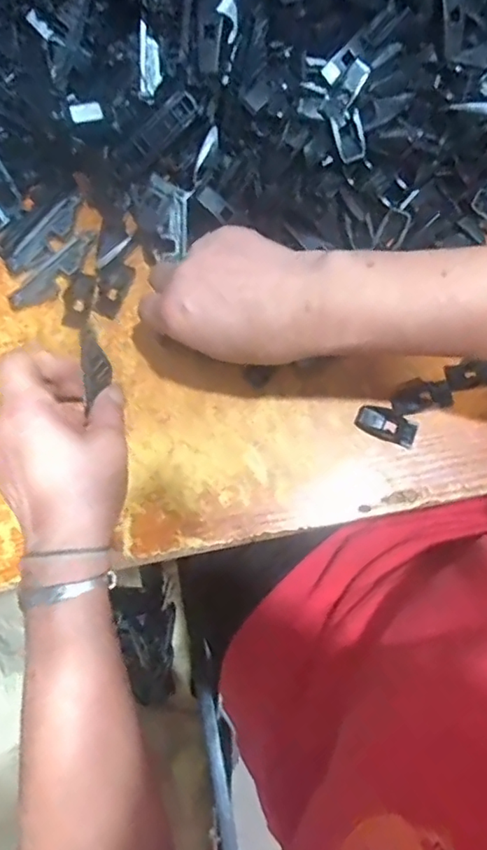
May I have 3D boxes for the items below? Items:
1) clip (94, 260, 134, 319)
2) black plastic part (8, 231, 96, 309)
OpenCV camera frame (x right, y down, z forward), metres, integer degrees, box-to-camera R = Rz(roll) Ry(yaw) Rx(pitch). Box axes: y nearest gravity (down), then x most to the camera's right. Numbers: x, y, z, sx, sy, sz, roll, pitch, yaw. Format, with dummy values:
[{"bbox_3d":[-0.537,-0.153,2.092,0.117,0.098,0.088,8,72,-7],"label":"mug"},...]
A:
[{"bbox_3d":[-0.098,-0.103,0.404,0.021,0.005,0.045,16,79,3],"label":"clip"},{"bbox_3d":[-0.138,-0.112,0.397,0.020,0.005,0.076,42,86,-17],"label":"black plastic part"}]

